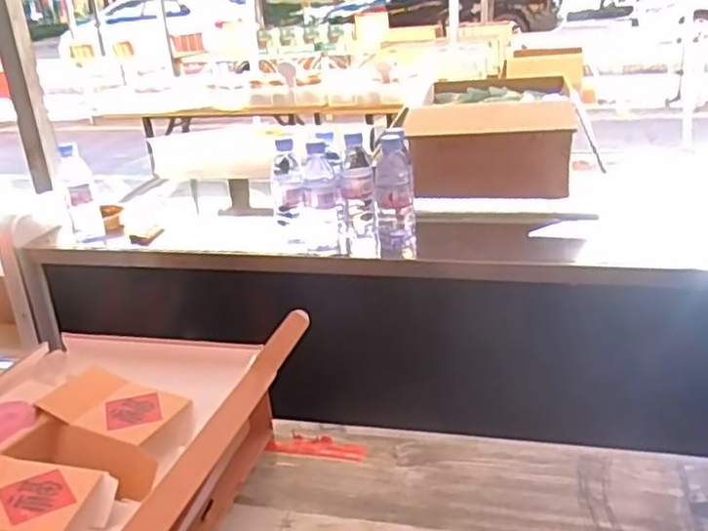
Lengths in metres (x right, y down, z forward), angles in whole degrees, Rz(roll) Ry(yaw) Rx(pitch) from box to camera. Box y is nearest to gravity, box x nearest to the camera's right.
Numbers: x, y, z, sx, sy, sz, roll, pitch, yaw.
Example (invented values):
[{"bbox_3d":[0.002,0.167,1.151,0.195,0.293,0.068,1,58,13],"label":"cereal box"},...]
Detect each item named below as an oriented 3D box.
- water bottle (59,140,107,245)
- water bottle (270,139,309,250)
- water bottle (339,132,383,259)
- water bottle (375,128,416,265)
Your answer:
[{"bbox_3d":[-0.494,-0.131,1.222,0.050,0.172,0.050,-13,25,-19],"label":"water bottle"},{"bbox_3d":[-0.112,-0.116,1.145,0.052,0.175,0.065,-7,23,-6],"label":"water bottle"},{"bbox_3d":[0.009,-0.114,1.144,0.053,0.200,0.053,-7,23,-6],"label":"water bottle"},{"bbox_3d":[0.066,-0.109,1.105,0.065,0.196,0.055,-3,23,4],"label":"water bottle"}]

